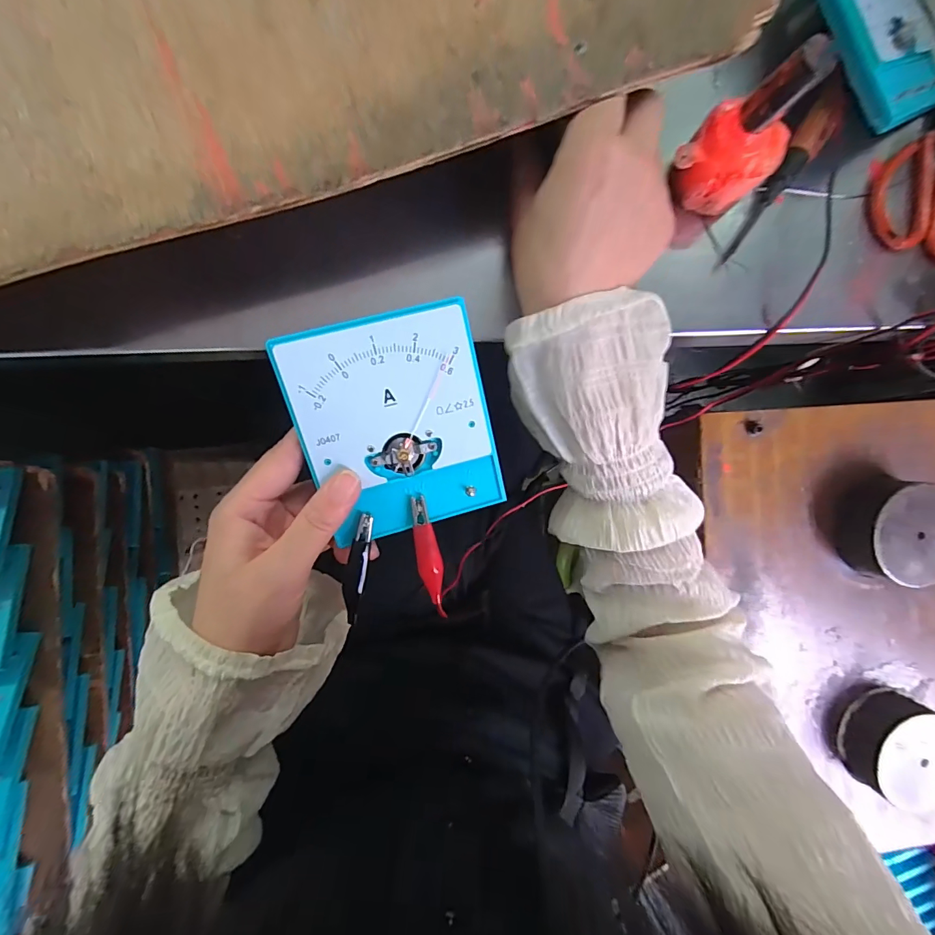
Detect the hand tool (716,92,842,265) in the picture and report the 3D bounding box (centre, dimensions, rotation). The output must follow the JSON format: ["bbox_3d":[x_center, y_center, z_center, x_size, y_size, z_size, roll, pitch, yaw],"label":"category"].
[{"bbox_3d":[0.194,-0.175,0.267,0.017,0.021,0.110,30,88,-6],"label":"hand tool"}]

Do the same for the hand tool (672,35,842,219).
[{"bbox_3d":[0.153,-0.178,0.226,0.048,0.084,0.053,44,86,-6],"label":"hand tool"}]

